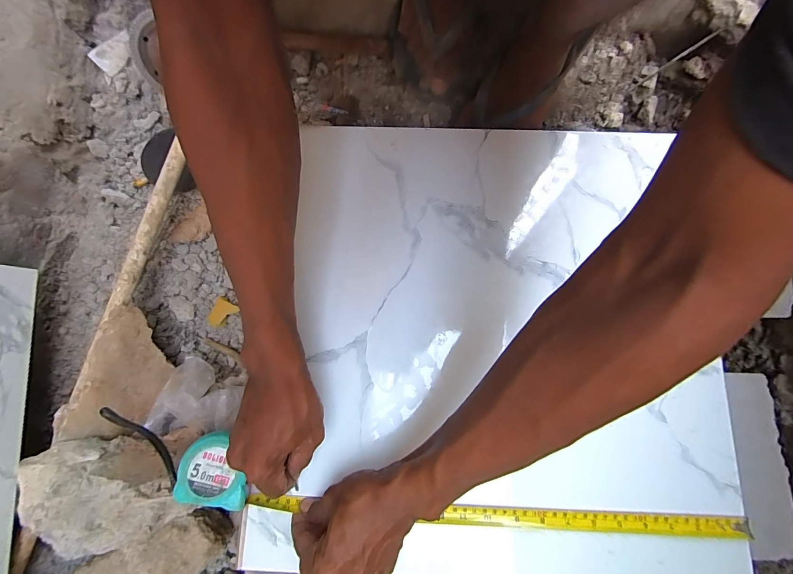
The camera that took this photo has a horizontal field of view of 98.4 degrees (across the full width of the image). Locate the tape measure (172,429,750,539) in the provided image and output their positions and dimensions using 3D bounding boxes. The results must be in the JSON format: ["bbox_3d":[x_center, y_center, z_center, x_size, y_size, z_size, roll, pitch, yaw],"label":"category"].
[{"bbox_3d":[0.061,0.209,0.339,0.538,0.036,0.063,7,78,-1],"label":"tape measure"}]

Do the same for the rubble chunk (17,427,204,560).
[{"bbox_3d":[-0.302,0.213,0.365,0.186,0.078,0.098,-6,82,1],"label":"rubble chunk"}]

